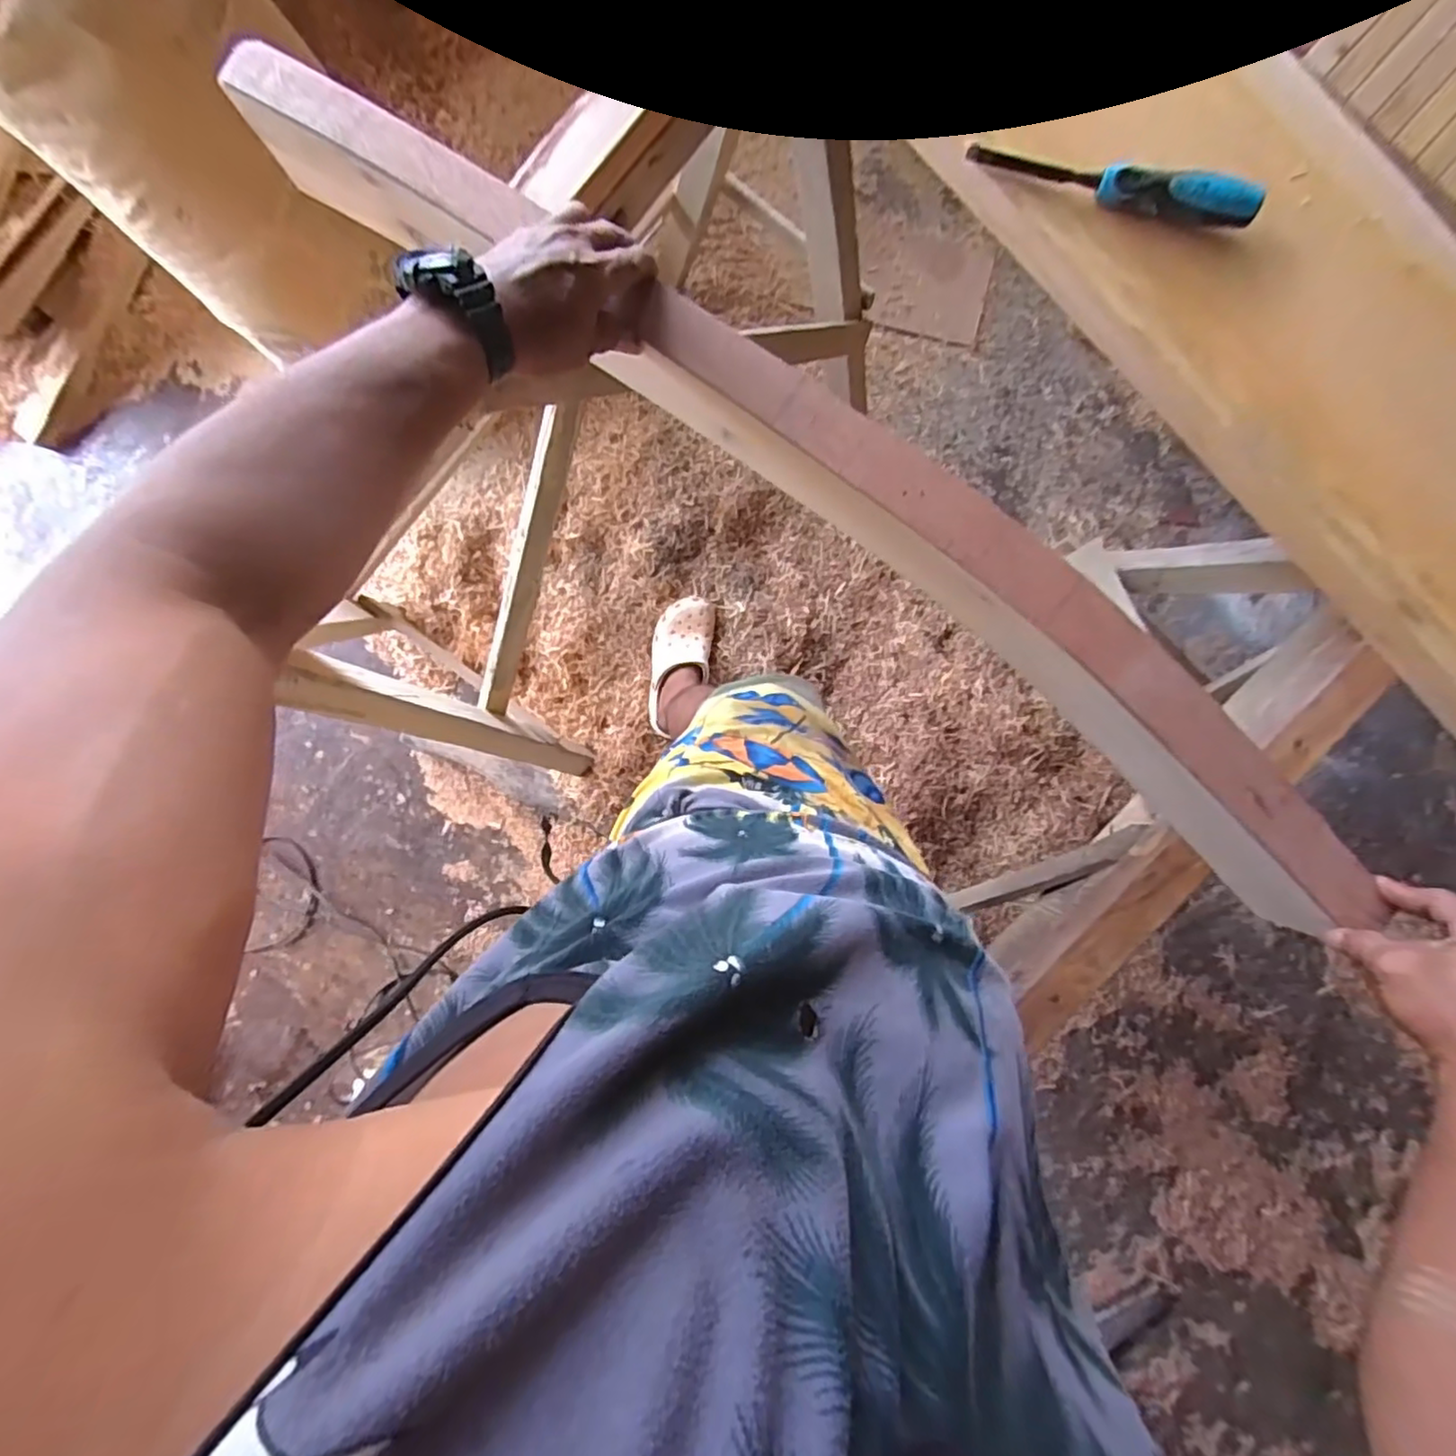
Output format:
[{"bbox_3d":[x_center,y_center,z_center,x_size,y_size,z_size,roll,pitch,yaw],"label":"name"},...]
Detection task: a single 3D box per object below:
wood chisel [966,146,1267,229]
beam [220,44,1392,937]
[{"bbox_3d":[0.313,-0.446,0.525,0.225,0.041,0.022,15,90,-2],"label":"wood chisel"},{"bbox_3d":[0.085,-0.186,0.532,1.060,0.104,0.098,36,91,-2],"label":"beam"}]

